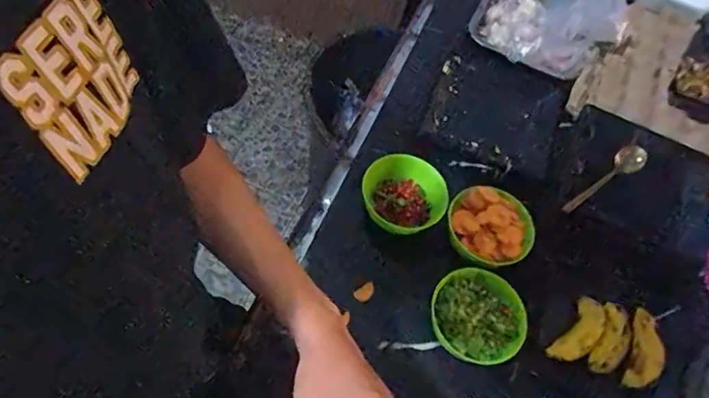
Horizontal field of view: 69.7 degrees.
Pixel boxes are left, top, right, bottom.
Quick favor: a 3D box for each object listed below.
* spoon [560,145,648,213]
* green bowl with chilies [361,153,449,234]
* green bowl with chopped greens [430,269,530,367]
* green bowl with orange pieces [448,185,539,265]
[{"bbox_3d":[0.347,-0.025,0.703,0.141,0.020,0.035,-38,68,-9],"label":"spoon"},{"bbox_3d":[0.063,-0.006,0.680,0.096,0.052,0.112,-19,64,-19],"label":"green bowl with chilies"},{"bbox_3d":[0.145,0.146,0.608,0.109,0.052,0.103,4,59,-6],"label":"green bowl with chopped greens"},{"bbox_3d":[0.173,0.035,0.657,0.104,0.053,0.100,4,59,-6],"label":"green bowl with orange pieces"}]

